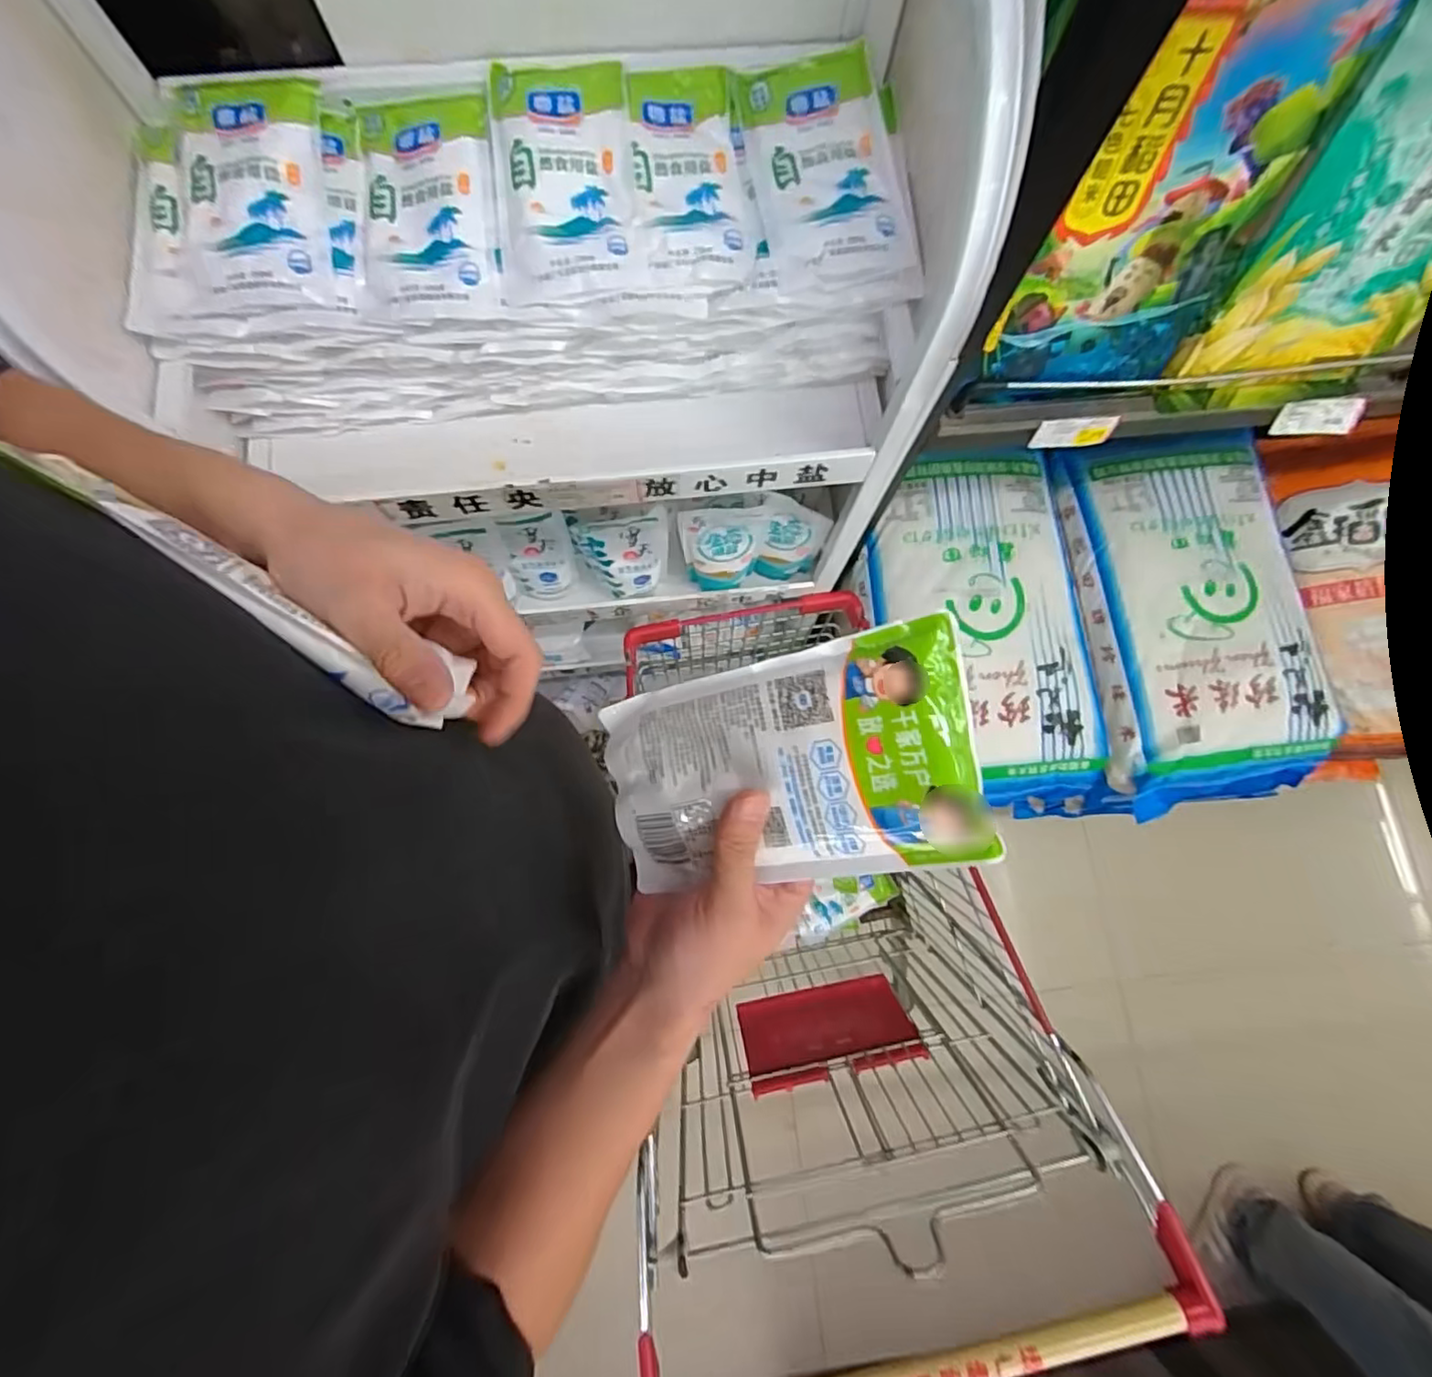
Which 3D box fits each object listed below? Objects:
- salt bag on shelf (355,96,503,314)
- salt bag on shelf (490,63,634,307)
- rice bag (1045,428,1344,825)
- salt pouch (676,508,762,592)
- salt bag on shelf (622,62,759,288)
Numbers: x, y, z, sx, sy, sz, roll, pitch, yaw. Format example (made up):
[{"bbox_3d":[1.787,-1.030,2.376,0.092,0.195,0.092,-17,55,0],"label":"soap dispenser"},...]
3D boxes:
[{"bbox_3d":[-0.222,-0.377,0.493,0.101,0.025,0.172,-8,79,-3],"label":"salt bag on shelf"},{"bbox_3d":[-0.117,-0.398,0.496,0.100,0.040,0.186,-4,79,-2],"label":"salt bag on shelf"},{"bbox_3d":[0.778,-0.115,1.067,0.372,0.117,0.600,-8,79,-3],"label":"rice bag"},{"bbox_3d":[0.005,-0.172,0.819,0.096,0.167,0.038,-5,79,-2],"label":"salt pouch"},{"bbox_3d":[-0.023,-0.401,0.502,0.087,0.033,0.172,-9,79,-3],"label":"salt bag on shelf"}]

